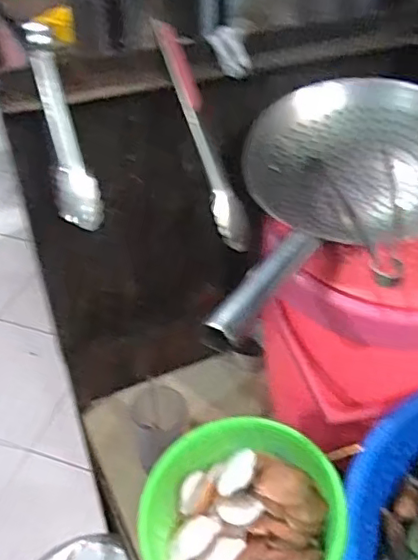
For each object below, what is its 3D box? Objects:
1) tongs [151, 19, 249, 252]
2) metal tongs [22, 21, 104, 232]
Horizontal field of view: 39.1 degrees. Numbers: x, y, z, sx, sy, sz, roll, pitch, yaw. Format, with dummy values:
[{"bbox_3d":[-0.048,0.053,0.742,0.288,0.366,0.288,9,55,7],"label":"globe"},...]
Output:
[{"bbox_3d":[-0.009,-0.176,0.730,0.042,0.294,0.029,-21,6,-16],"label":"tongs"},{"bbox_3d":[-0.173,-0.175,0.689,0.051,0.237,0.038,-14,15,-9],"label":"metal tongs"}]

